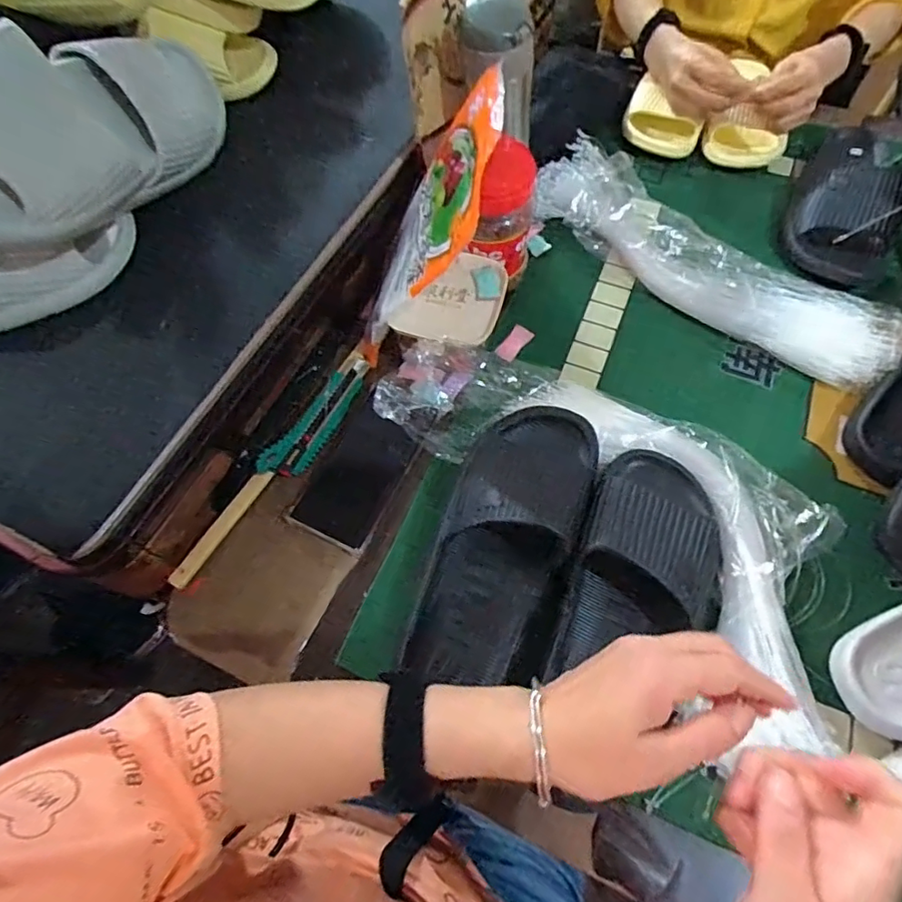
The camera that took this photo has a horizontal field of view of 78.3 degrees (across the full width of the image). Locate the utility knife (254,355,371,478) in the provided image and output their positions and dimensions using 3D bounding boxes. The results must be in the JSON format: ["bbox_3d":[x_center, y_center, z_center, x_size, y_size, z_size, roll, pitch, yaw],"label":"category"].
[{"bbox_3d":[-0.129,-0.033,0.546,0.039,0.013,0.148,31,67,14],"label":"utility knife"}]

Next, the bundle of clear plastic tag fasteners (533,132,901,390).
[{"bbox_3d":[0.279,-0.212,0.617,0.426,0.036,0.119,38,69,17],"label":"bundle of clear plastic tag fasteners"}]

